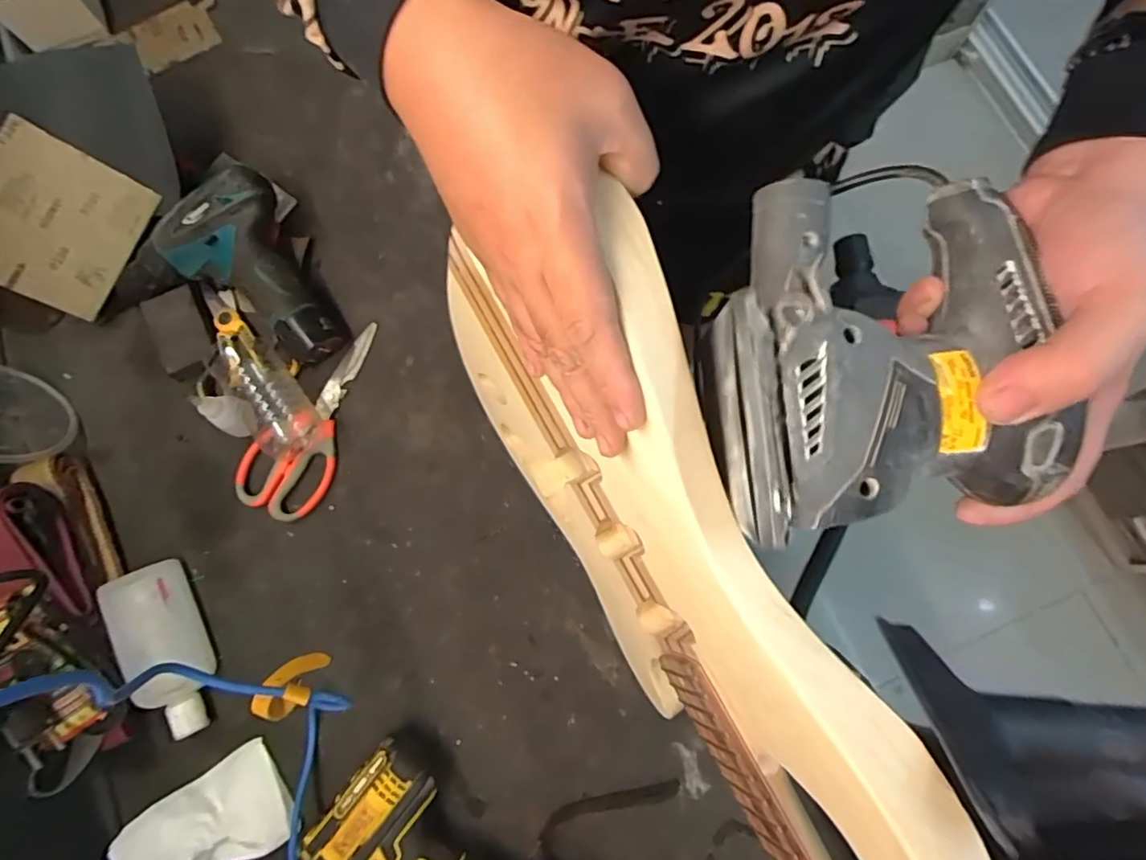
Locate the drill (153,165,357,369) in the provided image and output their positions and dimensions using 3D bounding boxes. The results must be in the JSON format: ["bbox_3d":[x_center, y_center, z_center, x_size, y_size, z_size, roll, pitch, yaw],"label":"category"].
[{"bbox_3d":[-0.295,-0.162,0.548,0.195,0.080,0.111,35,79,7],"label":"drill"}]

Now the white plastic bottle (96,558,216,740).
[{"bbox_3d":[-0.351,0.186,0.491,0.061,0.035,0.149,-30,79,-7],"label":"white plastic bottle"}]

